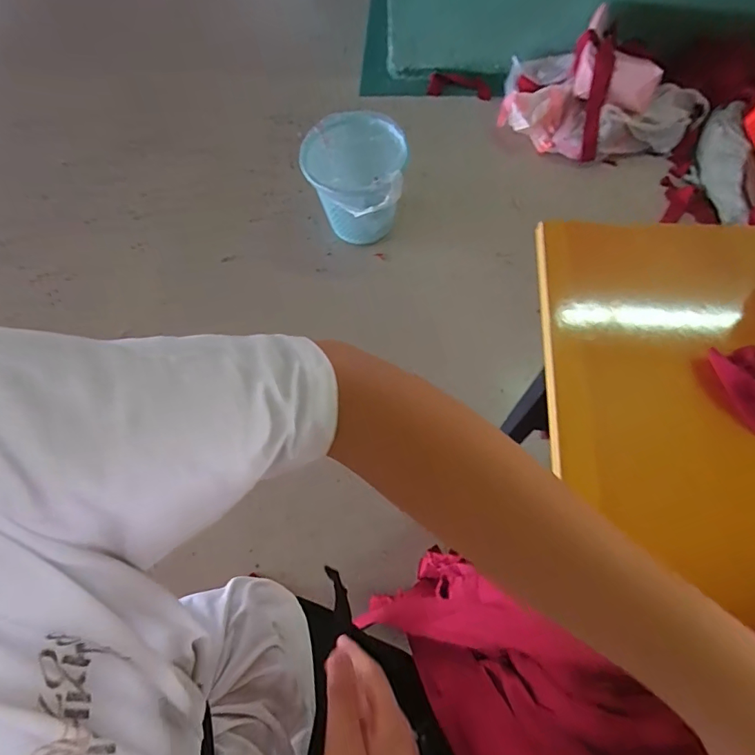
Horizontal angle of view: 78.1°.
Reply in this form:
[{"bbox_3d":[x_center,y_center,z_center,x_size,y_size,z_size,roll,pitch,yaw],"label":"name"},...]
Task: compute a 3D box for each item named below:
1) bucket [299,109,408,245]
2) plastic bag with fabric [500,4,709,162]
[{"bbox_3d":[-0.054,-0.520,1.289,0.259,0.277,0.269,-1,67,3],"label":"bucket"},{"bbox_3d":[0.668,-0.846,1.413,0.587,0.257,0.332,27,71,14],"label":"plastic bag with fabric"}]

